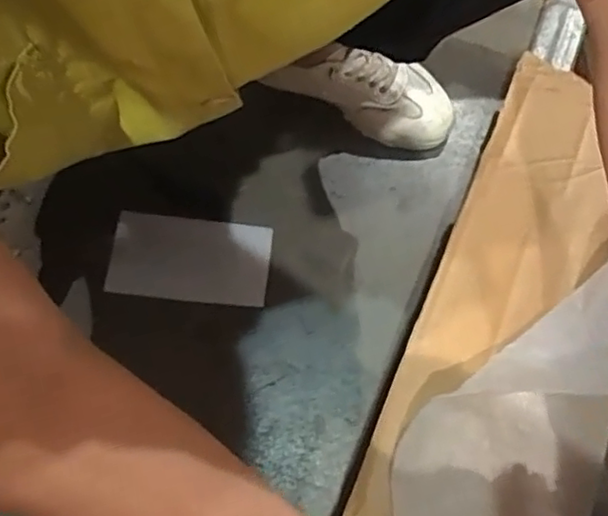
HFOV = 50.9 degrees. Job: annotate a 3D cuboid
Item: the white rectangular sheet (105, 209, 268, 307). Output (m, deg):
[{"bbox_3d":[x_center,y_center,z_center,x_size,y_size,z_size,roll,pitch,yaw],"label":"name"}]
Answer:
[{"bbox_3d":[-0.105,-0.001,0.588,0.142,0.006,0.077,6,69,1],"label":"white rectangular sheet"}]

